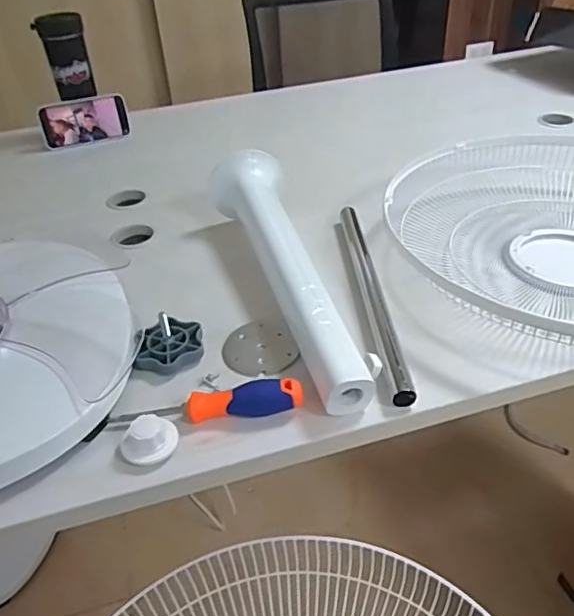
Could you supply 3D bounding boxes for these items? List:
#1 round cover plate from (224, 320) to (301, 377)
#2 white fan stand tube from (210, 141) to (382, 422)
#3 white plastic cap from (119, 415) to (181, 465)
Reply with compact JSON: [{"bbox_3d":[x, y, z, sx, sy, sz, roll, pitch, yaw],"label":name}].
[{"bbox_3d":[-0.031,0.045,0.627,0.074,0.005,0.081,-3,43,3],"label":"round cover plate"},{"bbox_3d":[-0.002,-0.058,0.677,0.089,0.092,0.421,-13,39,-11],"label":"white fan stand tube"},{"bbox_3d":[-0.124,0.119,0.518,0.049,0.031,0.040,-31,45,-29],"label":"white plastic cap"}]

